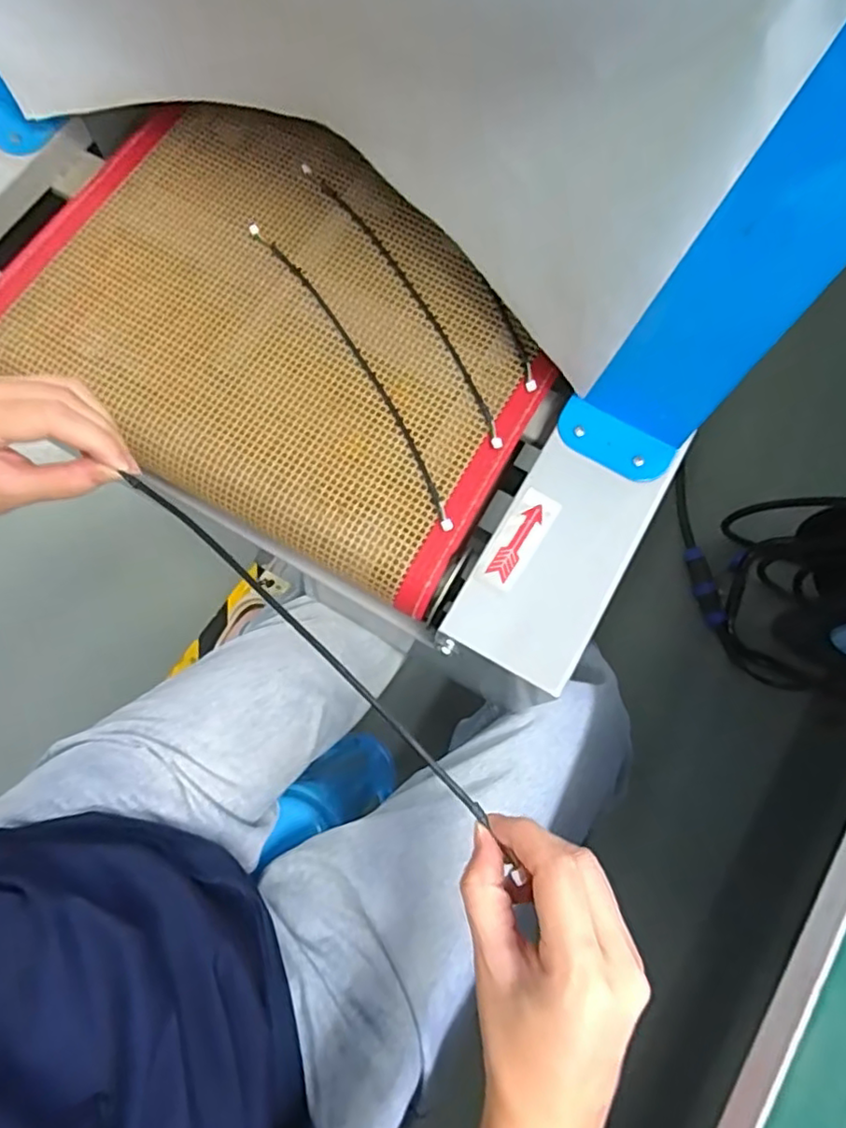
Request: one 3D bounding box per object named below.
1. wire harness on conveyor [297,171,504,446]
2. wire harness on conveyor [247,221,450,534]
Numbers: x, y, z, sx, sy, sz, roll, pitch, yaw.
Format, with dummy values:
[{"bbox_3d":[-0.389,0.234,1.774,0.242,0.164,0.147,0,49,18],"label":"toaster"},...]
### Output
[{"bbox_3d":[-0.010,-0.192,0.459,0.028,0.009,0.270,-29,80,-27],"label":"wire harness on conveyor"},{"bbox_3d":[-0.050,-0.140,0.445,0.021,0.011,0.275,-31,77,-8],"label":"wire harness on conveyor"}]

